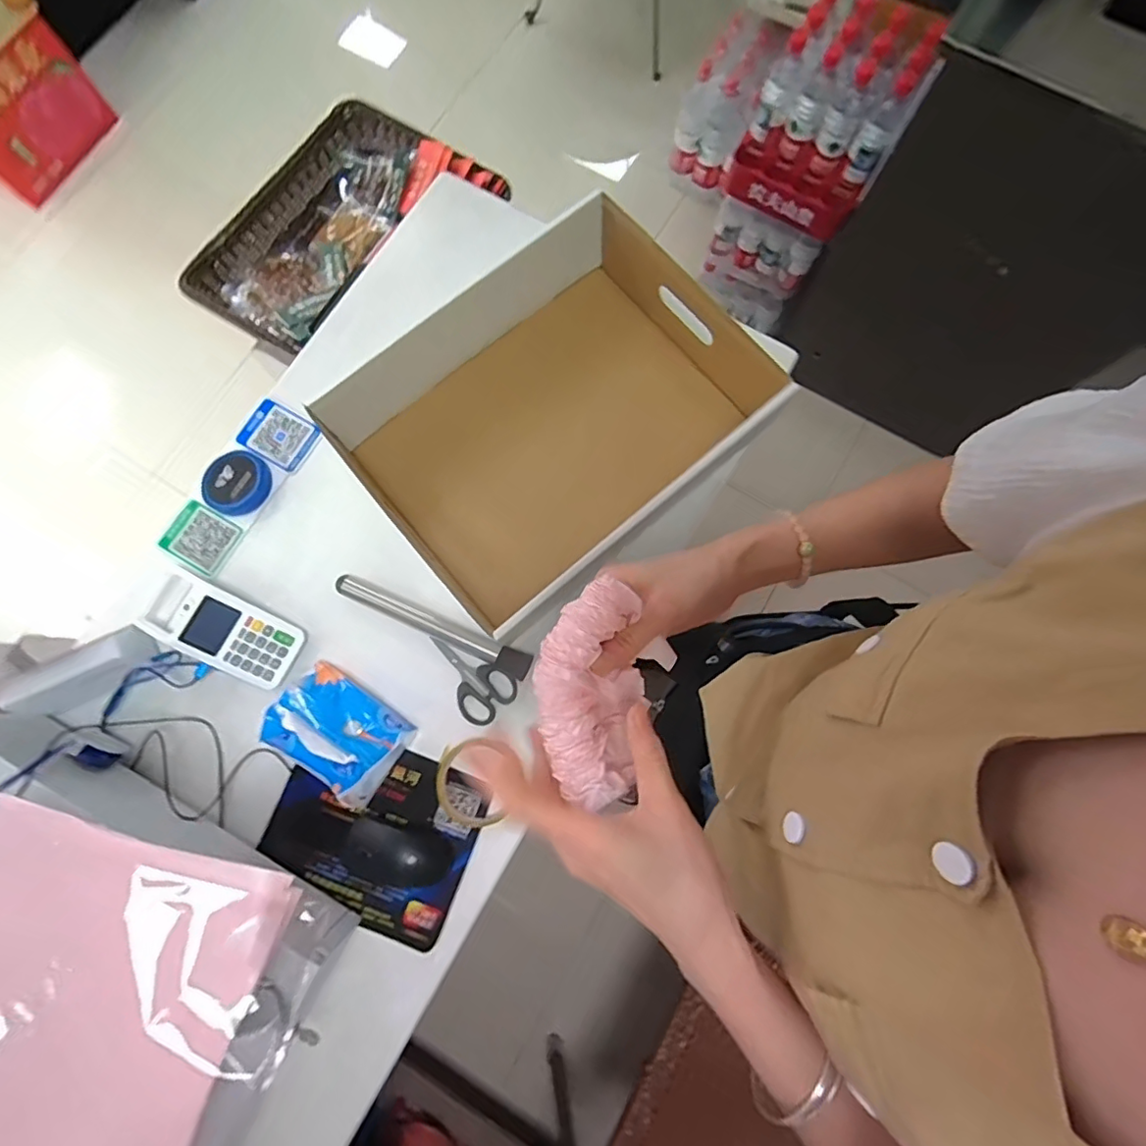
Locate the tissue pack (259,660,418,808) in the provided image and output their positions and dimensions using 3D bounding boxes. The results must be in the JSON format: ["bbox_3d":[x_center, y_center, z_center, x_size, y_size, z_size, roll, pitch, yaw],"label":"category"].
[{"bbox_3d":[-0.249,0.167,0.569,0.131,0.079,0.099,35,80,6],"label":"tissue pack"}]

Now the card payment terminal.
[{"bbox_3d":[-0.393,0.059,0.613,0.174,0.041,0.077,27,80,4],"label":"card payment terminal"}]

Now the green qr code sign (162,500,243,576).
[{"bbox_3d":[-0.442,-0.043,0.659,0.081,0.007,0.067,28,80,5],"label":"green qr code sign"}]

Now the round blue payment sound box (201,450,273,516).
[{"bbox_3d":[-0.400,-0.108,0.658,0.067,0.022,0.076,31,80,5],"label":"round blue payment sound box"}]

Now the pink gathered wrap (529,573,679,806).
[{"bbox_3d":[0.015,0.068,0.341,0.078,0.054,0.118,24,79,4],"label":"pink gathered wrap"}]

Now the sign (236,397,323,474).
[{"bbox_3d":[-0.361,-0.170,0.683,0.090,0.010,0.068,31,79,2],"label":"sign"}]

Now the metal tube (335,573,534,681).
[{"bbox_3d":[-0.158,0.059,0.631,0.237,0.021,0.028,25,79,4],"label":"metal tube"}]

